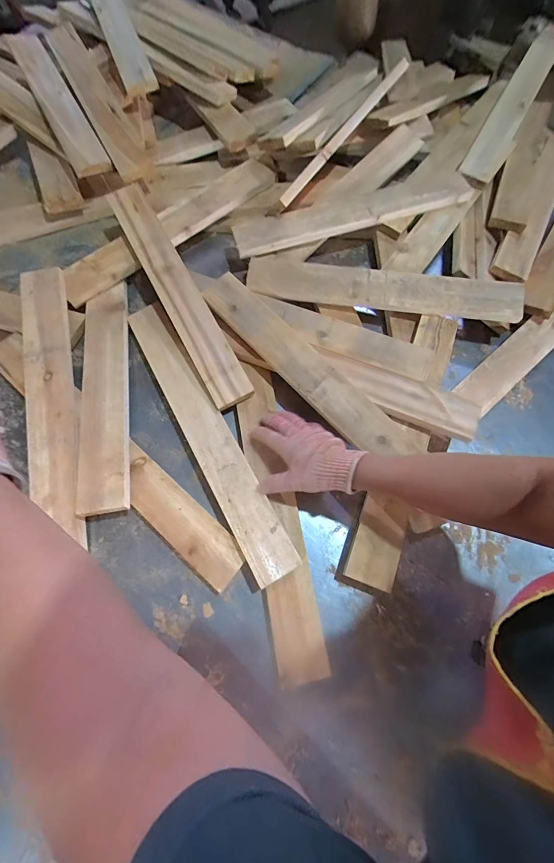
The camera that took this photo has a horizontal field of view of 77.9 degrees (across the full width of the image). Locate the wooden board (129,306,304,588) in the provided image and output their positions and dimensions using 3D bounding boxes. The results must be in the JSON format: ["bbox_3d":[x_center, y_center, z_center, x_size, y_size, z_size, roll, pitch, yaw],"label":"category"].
[{"bbox_3d":[-0.120,-0.010,0.565,0.067,0.010,0.518,-28,71,-10],"label":"wooden board"}]

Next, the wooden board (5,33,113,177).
[{"bbox_3d":[-0.485,-0.731,0.748,0.071,0.019,0.526,-27,73,-12],"label":"wooden board"}]

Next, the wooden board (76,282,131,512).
[{"bbox_3d":[-0.289,-0.076,0.573,0.076,0.025,0.422,-6,64,-12],"label":"wooden board"}]

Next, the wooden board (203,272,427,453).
[{"bbox_3d":[0.040,-0.117,0.575,0.075,0.027,0.443,-41,77,-15],"label":"wooden board"}]

